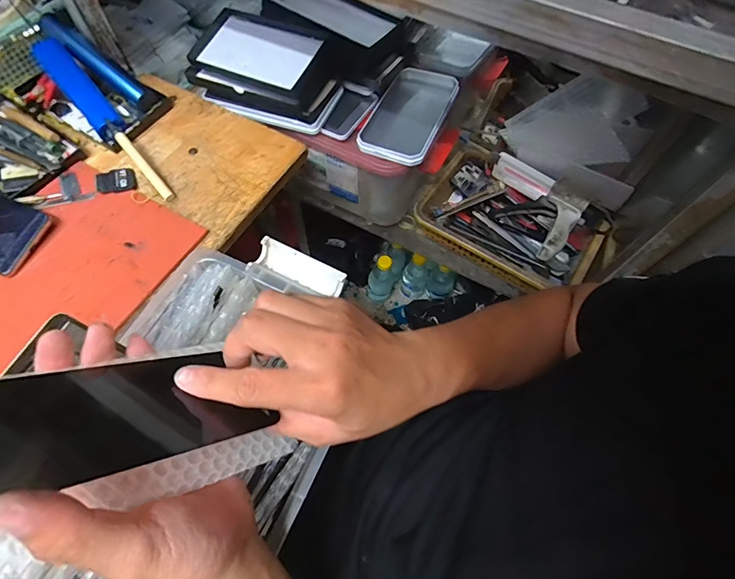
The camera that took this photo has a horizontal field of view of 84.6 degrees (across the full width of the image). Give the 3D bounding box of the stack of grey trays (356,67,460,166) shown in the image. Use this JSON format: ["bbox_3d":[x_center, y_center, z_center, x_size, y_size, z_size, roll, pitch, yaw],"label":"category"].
[{"bbox_3d":[0.062,-0.251,0.578,0.097,0.027,0.182,24,65,10],"label":"stack of grey trays"}]

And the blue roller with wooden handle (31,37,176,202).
[{"bbox_3d":[-0.309,-0.198,0.485,0.033,0.035,0.239,-40,88,-20],"label":"blue roller with wooden handle"}]

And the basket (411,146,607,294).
[{"bbox_3d":[0.221,-0.112,0.627,0.262,0.103,0.171,32,66,14],"label":"basket"}]

